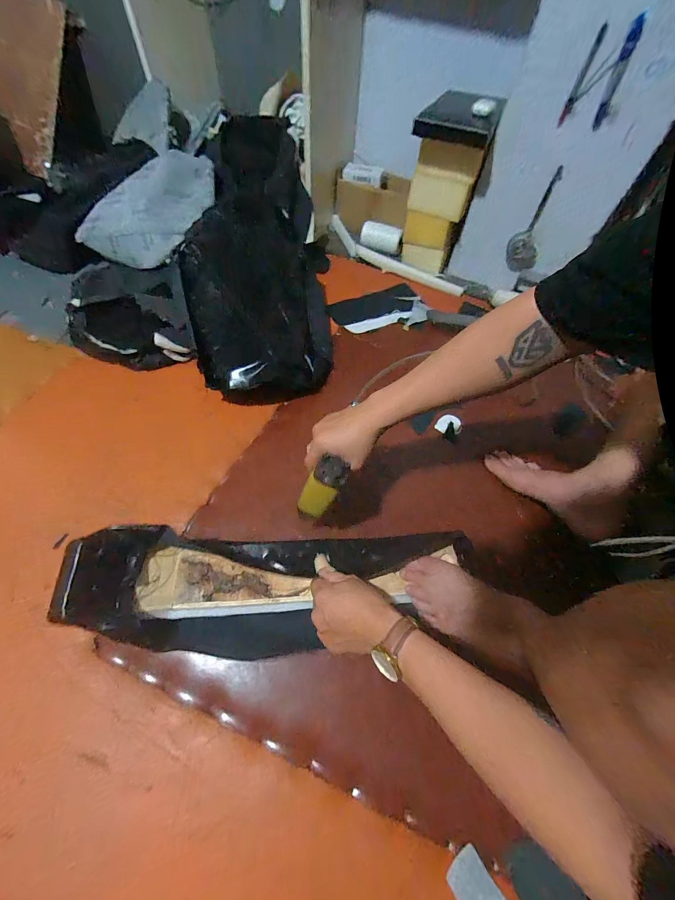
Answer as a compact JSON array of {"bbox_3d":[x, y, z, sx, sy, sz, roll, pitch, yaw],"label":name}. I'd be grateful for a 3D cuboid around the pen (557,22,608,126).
[{"bbox_3d":[0.515,-0.783,0.675,0.016,0.138,0.011,27,59,12],"label":"pen"}]

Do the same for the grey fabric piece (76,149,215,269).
[{"bbox_3d":[-0.471,-0.628,0.831,0.395,0.125,0.171,-41,67,-3],"label":"grey fabric piece"}]

